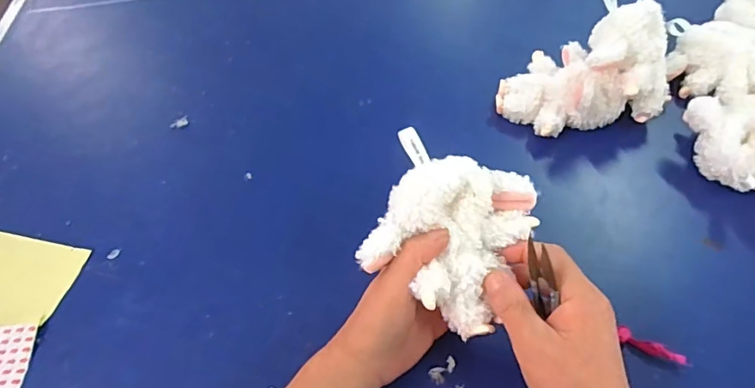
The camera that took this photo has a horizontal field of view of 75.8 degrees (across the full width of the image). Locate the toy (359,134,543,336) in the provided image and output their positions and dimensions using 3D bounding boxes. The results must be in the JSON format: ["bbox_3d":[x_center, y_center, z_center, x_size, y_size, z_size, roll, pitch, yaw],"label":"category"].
[{"bbox_3d":[0.053,0.022,0.345,0.104,0.066,0.111,17,56,16],"label":"toy"}]

